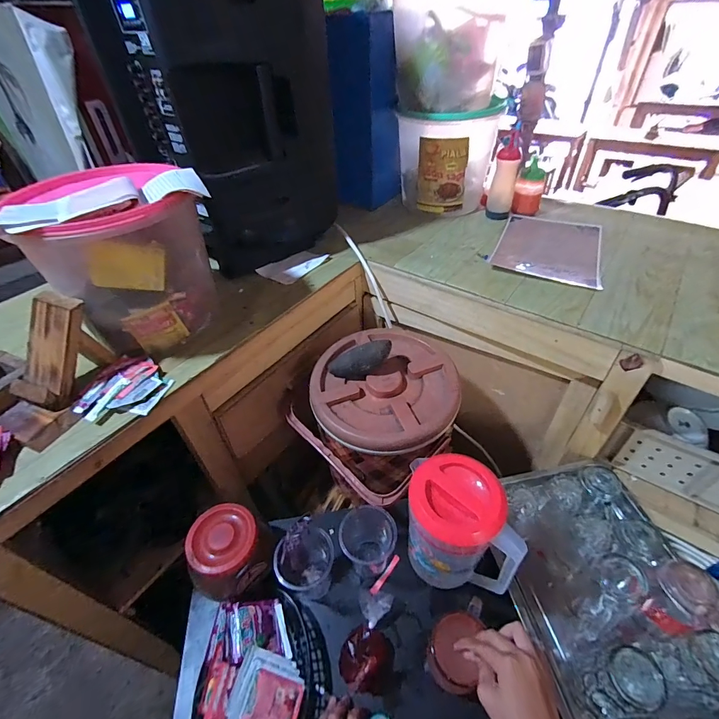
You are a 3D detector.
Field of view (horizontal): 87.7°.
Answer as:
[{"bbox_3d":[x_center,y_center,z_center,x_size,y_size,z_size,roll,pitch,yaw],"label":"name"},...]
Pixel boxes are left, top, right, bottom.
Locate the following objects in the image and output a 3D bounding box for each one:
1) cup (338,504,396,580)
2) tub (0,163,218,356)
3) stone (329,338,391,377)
[{"bbox_3d":[0.017,0.307,0.624,0.087,0.122,0.082,-2,45,2],"label":"cup"},{"bbox_3d":[-0.367,-0.169,0.612,0.234,0.226,0.214,-2,45,2],"label":"tub"},{"bbox_3d":[0.001,0.002,0.689,0.124,0.056,0.042,-26,40,22],"label":"stone"}]

